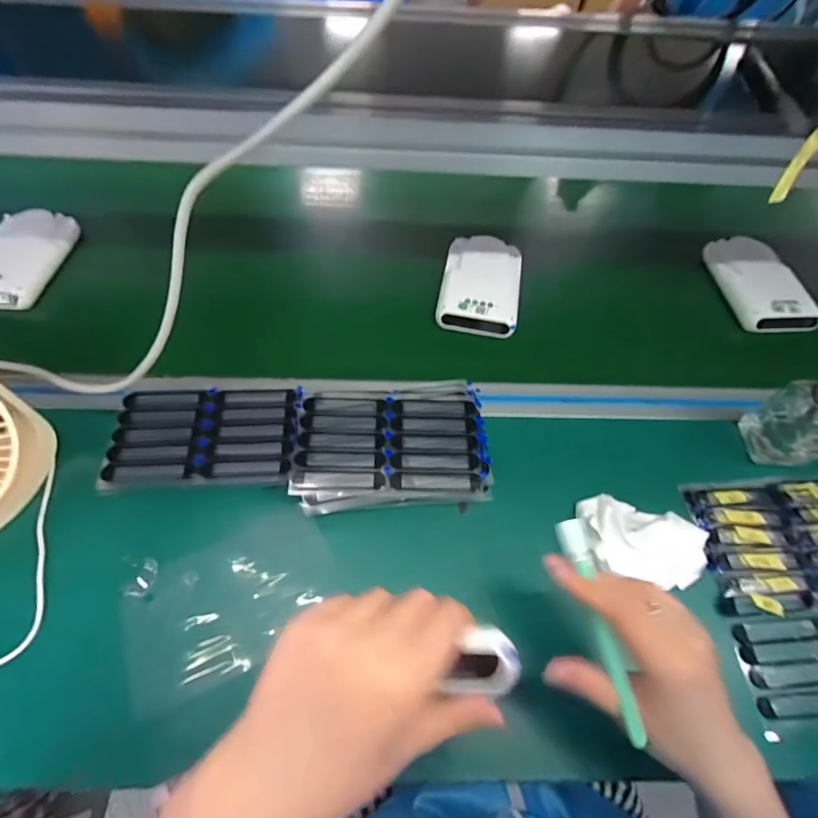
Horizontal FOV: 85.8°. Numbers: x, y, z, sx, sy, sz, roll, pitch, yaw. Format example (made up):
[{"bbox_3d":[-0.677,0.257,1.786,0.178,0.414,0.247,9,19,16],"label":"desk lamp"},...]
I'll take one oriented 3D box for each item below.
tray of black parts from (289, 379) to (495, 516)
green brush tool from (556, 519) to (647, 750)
[{"bbox_3d":[-0.015,0.026,0.422,0.176,0.022,0.139,-2,59,-5],"label":"tray of black parts"},{"bbox_3d":[0.115,0.128,0.263,0.018,0.009,0.122,-8,68,-9],"label":"green brush tool"}]

